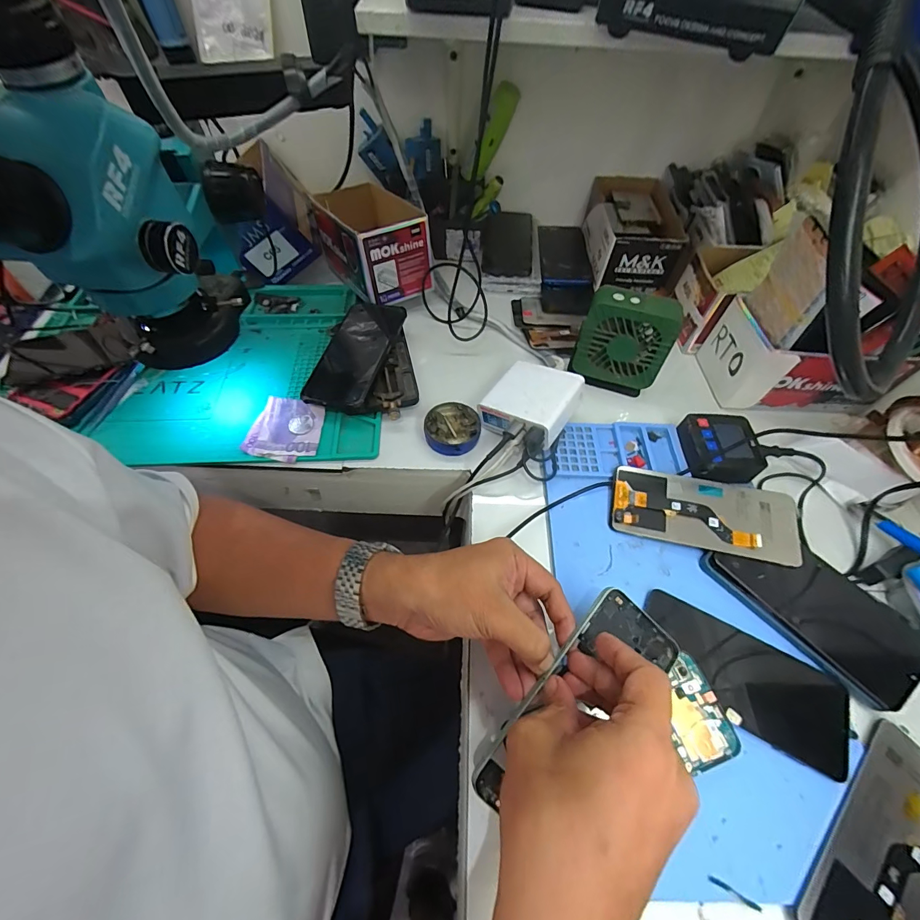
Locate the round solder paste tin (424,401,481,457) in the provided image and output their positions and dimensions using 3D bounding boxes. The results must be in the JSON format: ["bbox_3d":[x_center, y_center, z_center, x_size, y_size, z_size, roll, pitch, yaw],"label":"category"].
[{"bbox_3d":[-0.008,-0.035,0.445,0.059,0.016,0.061,0,59,0],"label":"round solder paste tin"}]

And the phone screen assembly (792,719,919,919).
[{"bbox_3d":[0.294,0.267,0.270,0.165,0.008,0.072,-34,65,-19],"label":"phone screen assembly"}]

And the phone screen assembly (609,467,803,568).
[{"bbox_3d":[0.233,0.051,0.387,0.164,0.008,0.073,10,63,12],"label":"phone screen assembly"}]

